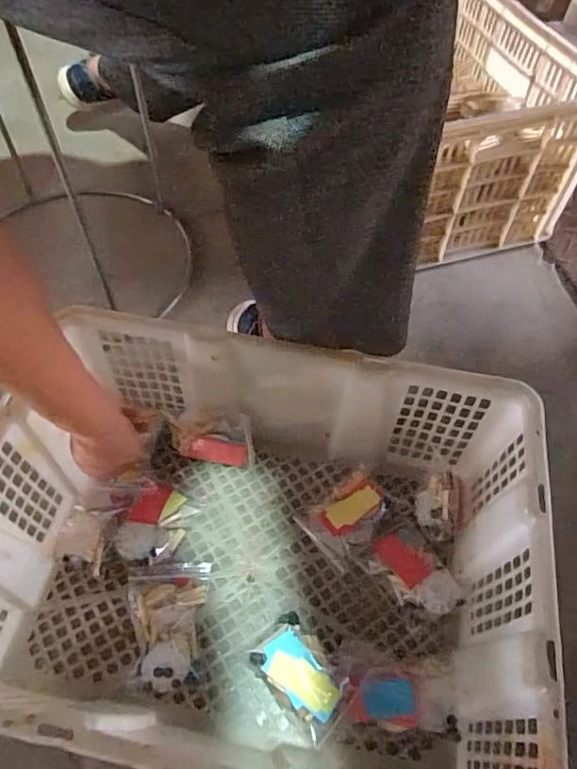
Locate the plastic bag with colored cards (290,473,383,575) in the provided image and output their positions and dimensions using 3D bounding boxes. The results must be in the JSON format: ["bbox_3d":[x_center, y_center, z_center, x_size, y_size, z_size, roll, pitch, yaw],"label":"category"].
[{"bbox_3d":[0.064,0.144,0.583,0.090,0.021,0.066,-35,62,-21],"label":"plastic bag with colored cards"}]

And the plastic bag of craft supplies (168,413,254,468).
[{"bbox_3d":[-0.086,0.067,0.612,0.090,0.065,0.021,-4,25,3],"label":"plastic bag of craft supplies"}]

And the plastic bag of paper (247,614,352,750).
[{"bbox_3d":[0.013,0.265,0.496,0.058,0.035,0.093,-39,64,-24],"label":"plastic bag of paper"}]

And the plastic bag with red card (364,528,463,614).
[{"bbox_3d":[0.129,0.189,0.547,0.061,0.030,0.094,-36,63,-22],"label":"plastic bag with red card"}]

